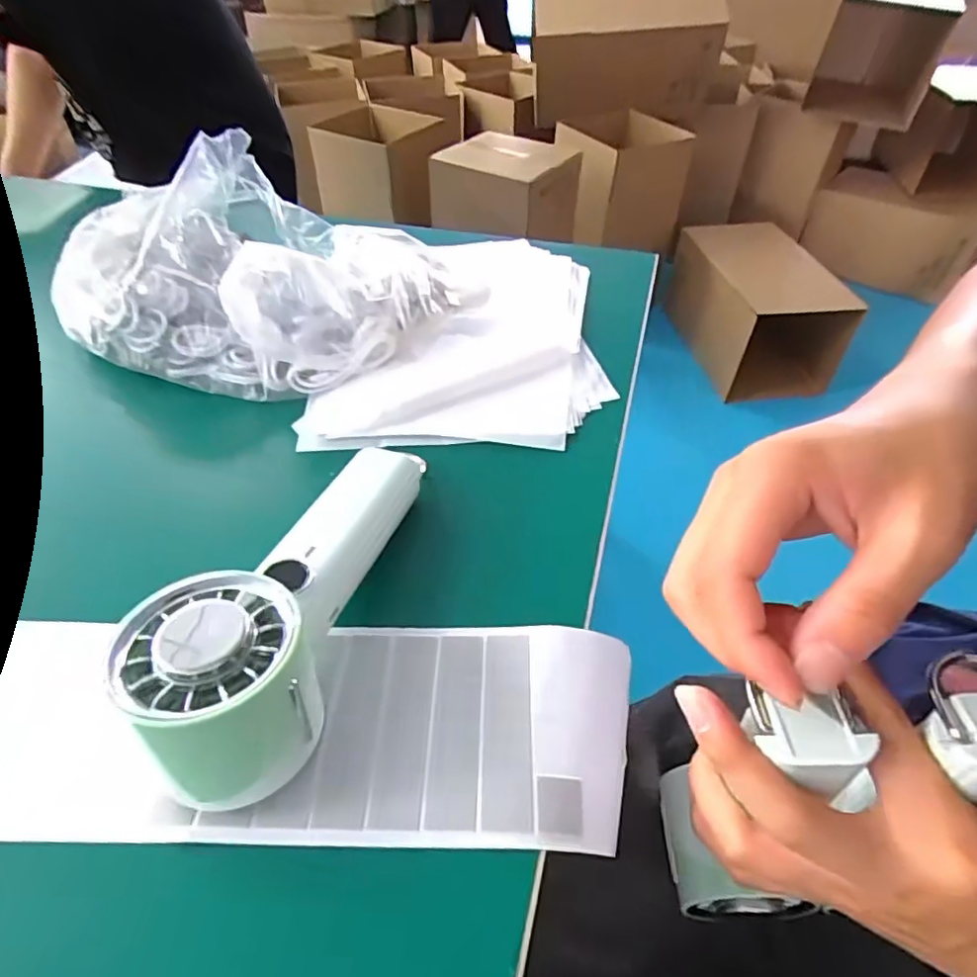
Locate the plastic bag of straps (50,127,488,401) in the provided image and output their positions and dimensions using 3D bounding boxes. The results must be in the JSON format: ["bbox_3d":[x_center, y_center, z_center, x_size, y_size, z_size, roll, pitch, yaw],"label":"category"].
[{"bbox_3d":[-0.150,-0.164,0.420,0.248,0.093,0.201,14,48,13],"label":"plastic bag of straps"}]

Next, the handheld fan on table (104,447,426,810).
[{"bbox_3d":[-0.085,0.032,0.252,0.067,0.058,0.188,8,47,8],"label":"handheld fan on table"}]

